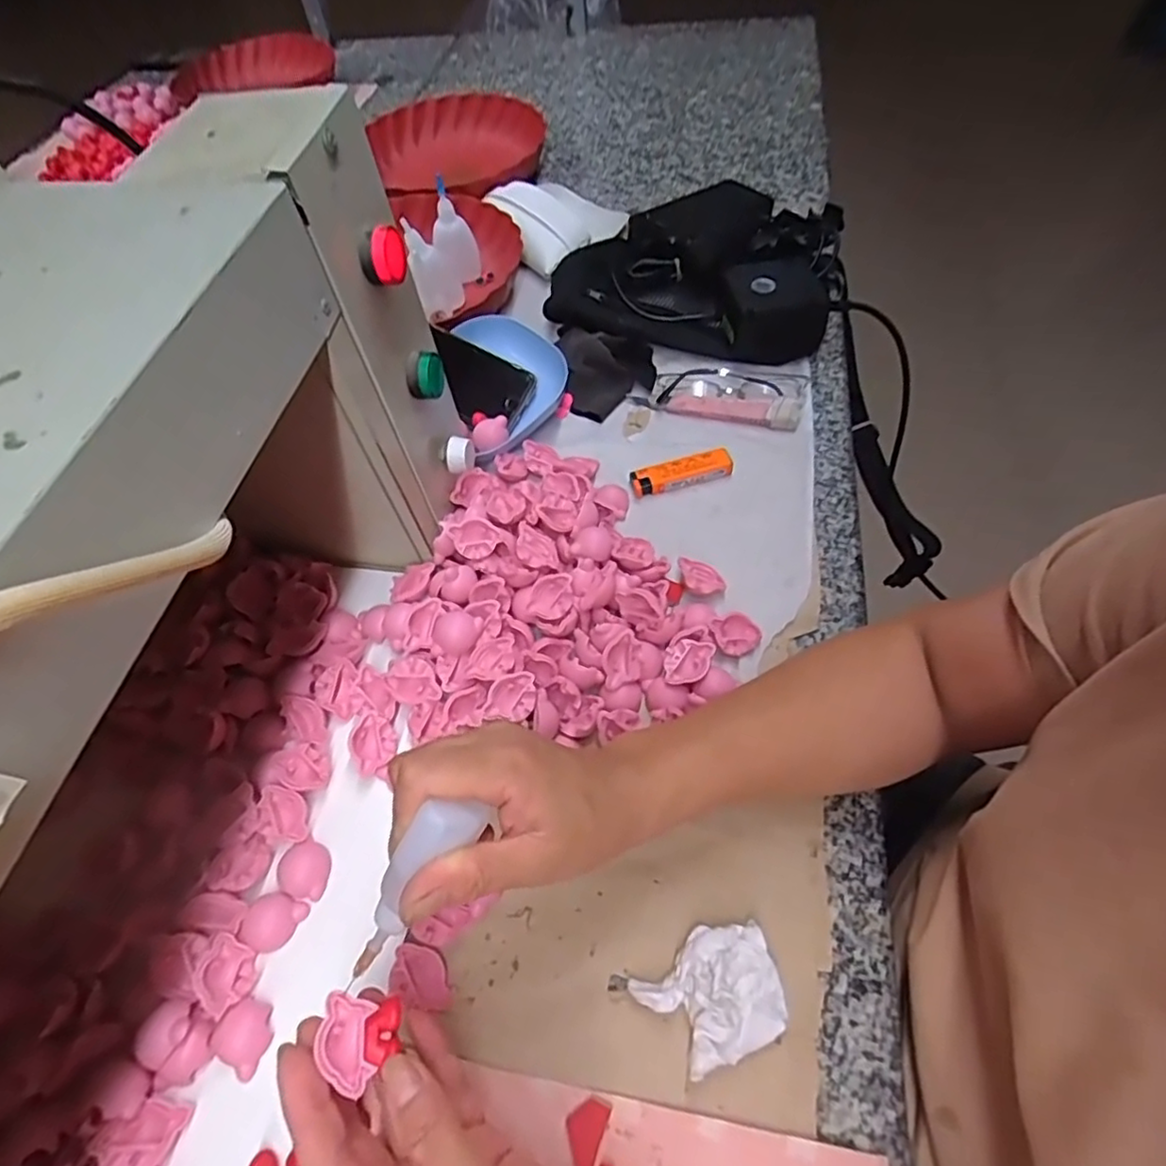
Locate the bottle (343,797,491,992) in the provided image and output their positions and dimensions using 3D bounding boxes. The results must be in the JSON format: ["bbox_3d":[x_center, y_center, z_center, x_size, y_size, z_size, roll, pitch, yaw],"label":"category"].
[{"bbox_3d":[-0.066,0.115,0.249,0.018,0.020,0.069,29,78,21],"label":"bottle"}]

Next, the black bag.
[{"bbox_3d":[0.121,-0.327,0.648,0.257,0.067,0.252,15,60,14],"label":"black bag"}]

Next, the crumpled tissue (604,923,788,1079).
[{"bbox_3d":[0.062,0.210,0.325,0.079,0.022,0.055,-20,57,-7],"label":"crumpled tissue"}]

